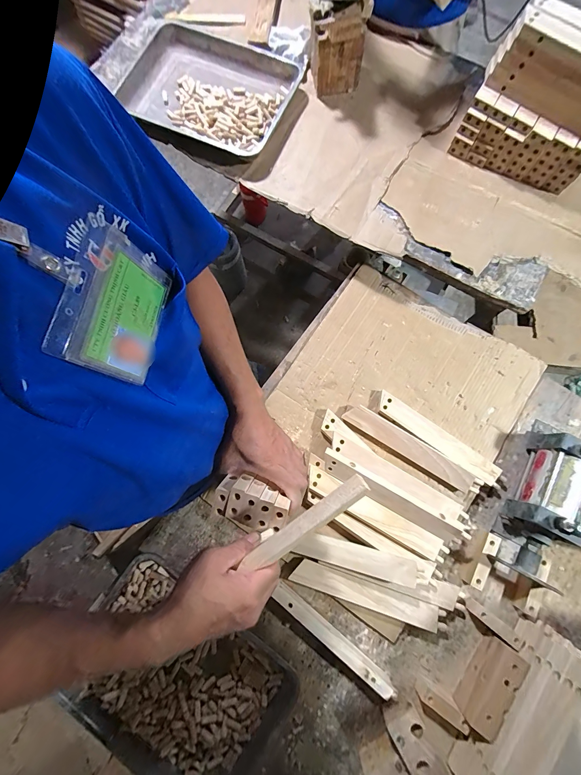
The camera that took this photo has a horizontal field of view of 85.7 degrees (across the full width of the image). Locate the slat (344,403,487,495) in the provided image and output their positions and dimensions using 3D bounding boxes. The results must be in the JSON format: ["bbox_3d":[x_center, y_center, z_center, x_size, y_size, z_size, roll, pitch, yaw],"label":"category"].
[{"bbox_3d":[0.253,0.130,0.667,0.298,0.034,0.049,33,81,7],"label":"slat"}]

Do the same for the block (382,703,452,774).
[{"bbox_3d":[0.221,0.624,0.527,0.060,0.039,0.164,-30,80,-5],"label":"block"}]

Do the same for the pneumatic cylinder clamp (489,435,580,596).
[{"bbox_3d":[0.495,0.234,0.601,0.102,0.121,0.283,30,81,7],"label":"pneumatic cylinder clamp"}]

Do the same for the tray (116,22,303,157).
[{"bbox_3d":[-0.197,-0.719,0.763,0.384,0.058,0.285,26,80,6],"label":"tray"}]

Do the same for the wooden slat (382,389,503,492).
[{"bbox_3d":[0.316,0.111,0.674,0.292,0.027,0.050,34,81,7],"label":"wooden slat"}]

